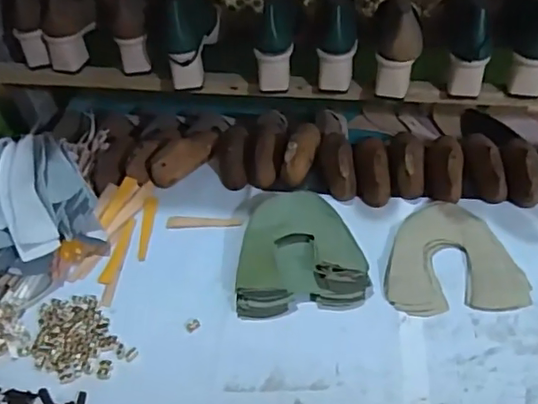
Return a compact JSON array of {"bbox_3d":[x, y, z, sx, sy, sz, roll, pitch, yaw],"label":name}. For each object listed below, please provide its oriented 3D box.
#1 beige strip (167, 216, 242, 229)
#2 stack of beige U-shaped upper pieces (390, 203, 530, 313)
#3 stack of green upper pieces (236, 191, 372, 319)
[{"bbox_3d":[-0.097,0.030,0.850,0.109,0.005,0.020,-2,57,1],"label":"beige strip"},{"bbox_3d":[0.239,0.068,0.767,0.173,0.014,0.175,-5,47,2],"label":"stack of beige U-shaped upper pieces"},{"bbox_3d":[0.038,0.065,0.773,0.171,0.040,0.176,-8,47,-1],"label":"stack of green upper pieces"}]

